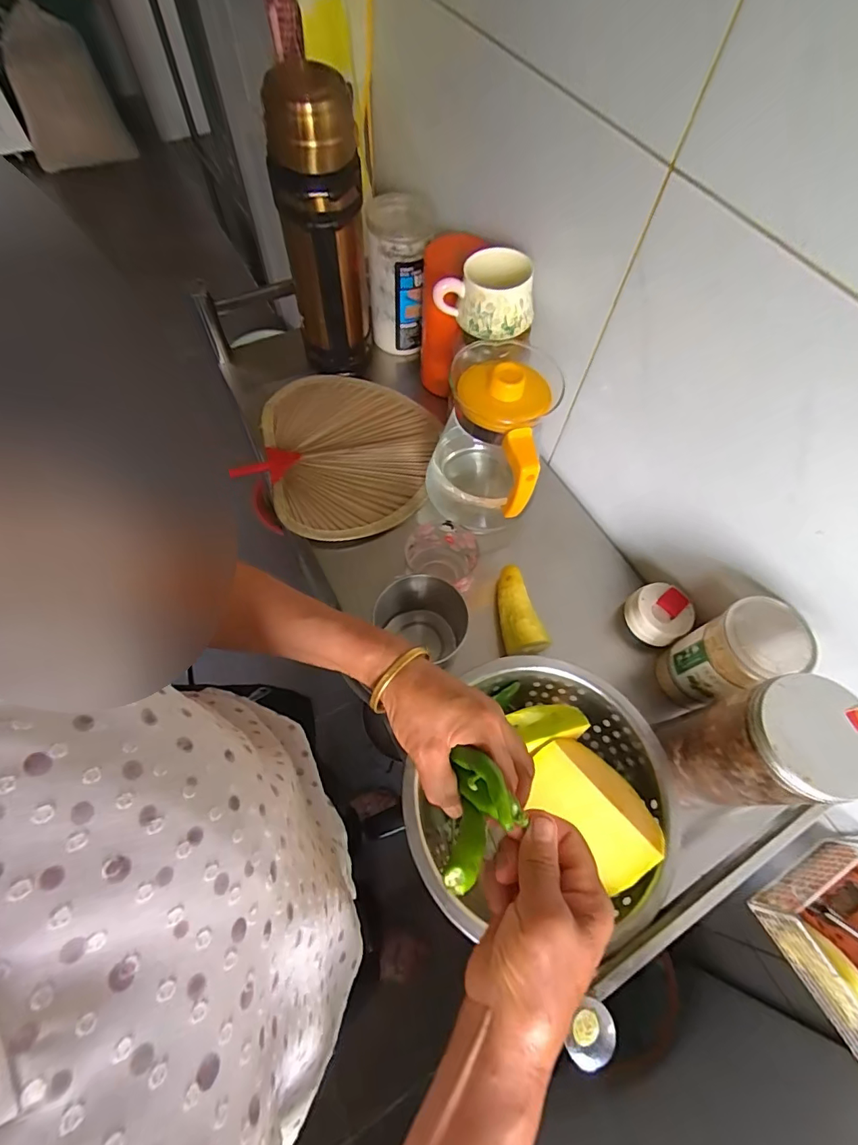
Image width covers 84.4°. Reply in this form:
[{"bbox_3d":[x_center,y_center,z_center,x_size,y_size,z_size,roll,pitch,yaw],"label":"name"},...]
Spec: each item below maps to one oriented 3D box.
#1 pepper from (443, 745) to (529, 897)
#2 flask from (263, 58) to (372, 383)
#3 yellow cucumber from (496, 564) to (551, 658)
[{"bbox_3d":[0.034,0.151,0.291,0.041,0.042,0.077,8,63,1],"label":"pepper"},{"bbox_3d":[-0.143,-0.451,0.662,0.109,0.339,0.110,-6,64,-5],"label":"flask"},{"bbox_3d":[0.107,0.046,0.587,0.047,0.038,0.115,-11,64,-8],"label":"yellow cucumber"}]

